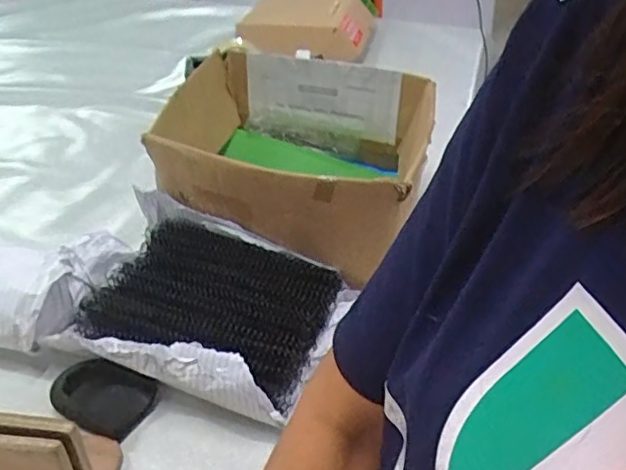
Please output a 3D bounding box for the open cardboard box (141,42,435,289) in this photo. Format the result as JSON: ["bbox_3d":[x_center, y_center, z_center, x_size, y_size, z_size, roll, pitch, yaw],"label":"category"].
[{"bbox_3d":[-0.028,-0.098,0.751,0.324,0.142,0.268,10,39,12],"label":"open cardboard box"}]

